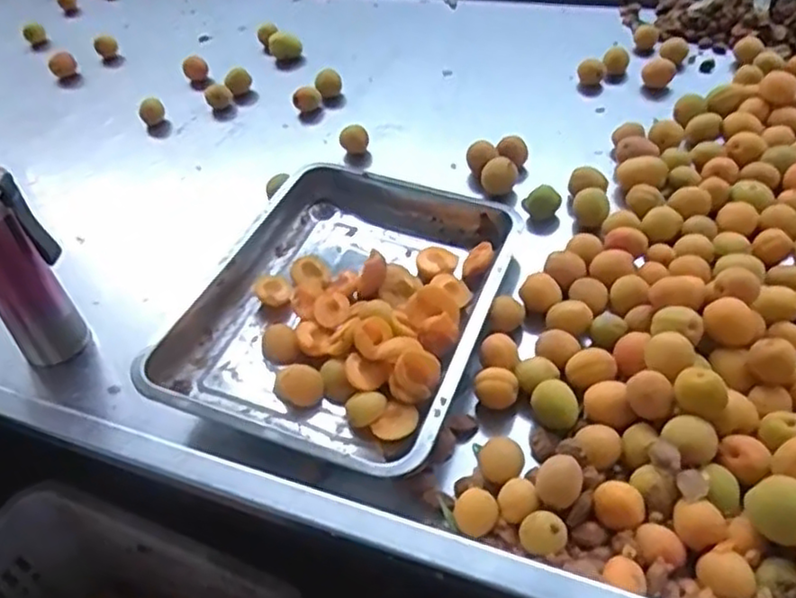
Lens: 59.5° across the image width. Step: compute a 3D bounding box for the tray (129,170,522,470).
[{"bbox_3d":[-0.047,0.002,0.673,0.262,0.053,0.348,12,49,18],"label":"tray"}]

